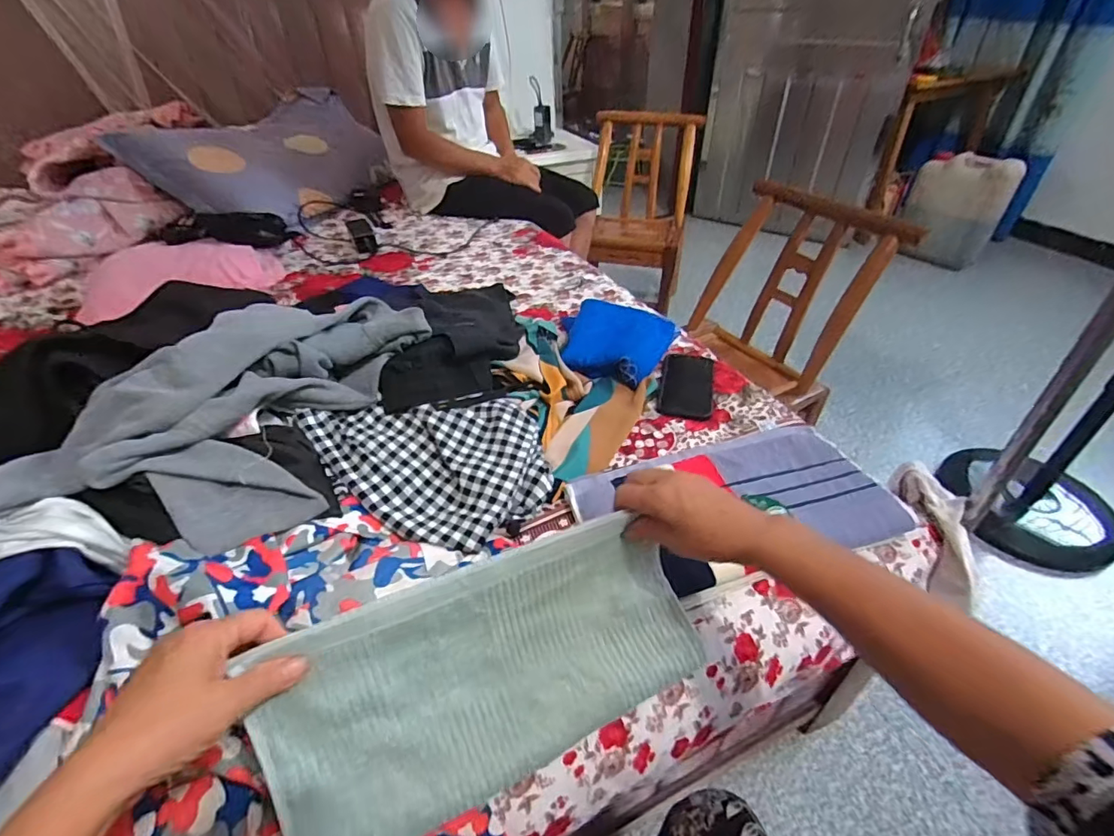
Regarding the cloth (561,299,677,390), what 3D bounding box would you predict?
[{"bbox_3d":[0.097,-0.143,0.877,0.181,0.038,0.217,11,42,15],"label":"cloth"}]

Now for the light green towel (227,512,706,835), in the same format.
[{"bbox_3d":[-0.039,0.191,0.395,0.321,0.161,0.029,-14,-1,-26],"label":"light green towel"}]

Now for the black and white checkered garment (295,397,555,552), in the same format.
[{"bbox_3d":[-0.146,0.055,0.608,0.273,0.065,0.211,-12,42,-11],"label":"black and white checkered garment"}]

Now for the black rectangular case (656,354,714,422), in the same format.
[{"bbox_3d":[0.208,-0.054,0.824,0.081,0.009,0.175,8,42,11],"label":"black rectangular case"}]

